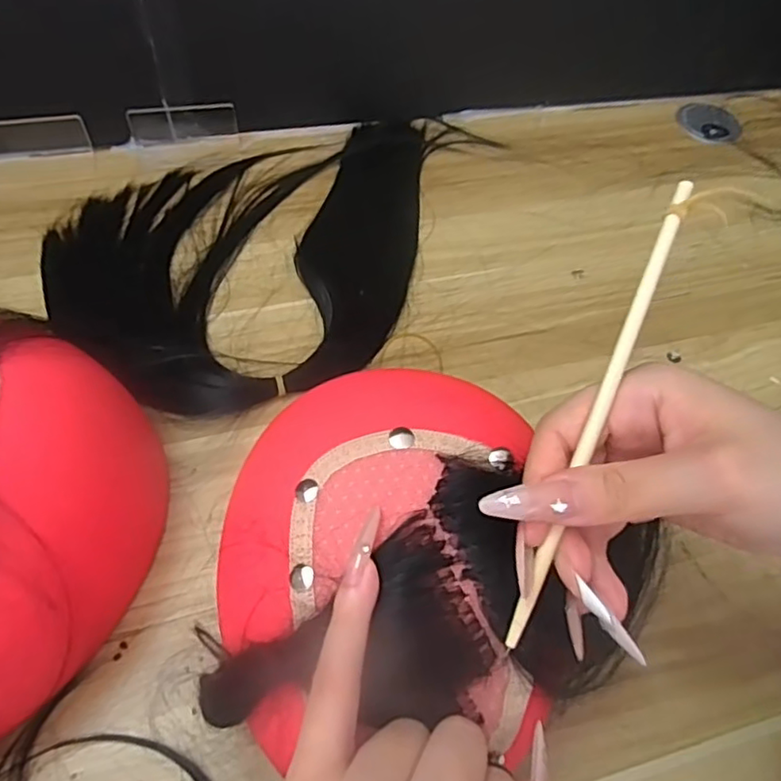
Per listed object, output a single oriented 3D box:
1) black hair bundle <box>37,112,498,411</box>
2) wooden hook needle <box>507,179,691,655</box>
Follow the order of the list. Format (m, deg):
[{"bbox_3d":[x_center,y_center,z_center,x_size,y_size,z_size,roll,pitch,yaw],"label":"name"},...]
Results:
[{"bbox_3d":[-0.059,-0.102,0.442,0.331,0.011,0.213,-22,63,-17],"label":"black hair bundle"},{"bbox_3d":[0.076,0.005,0.222,0.008,0.004,0.176,22,84,8],"label":"wooden hook needle"}]

